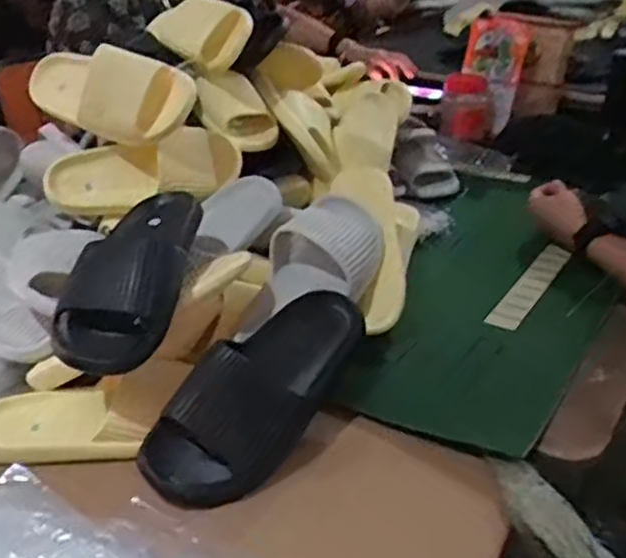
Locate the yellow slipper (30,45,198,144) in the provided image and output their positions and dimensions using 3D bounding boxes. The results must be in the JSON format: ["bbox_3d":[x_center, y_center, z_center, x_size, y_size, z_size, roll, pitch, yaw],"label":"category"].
[{"bbox_3d":[-0.272,-0.249,0.945,0.253,0.095,0.094,22,36,33],"label":"yellow slipper"}]

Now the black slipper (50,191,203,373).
[{"bbox_3d":[-0.178,-0.017,0.750,0.111,0.077,0.258,1,29,1],"label":"black slipper"}]

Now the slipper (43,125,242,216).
[{"bbox_3d":[-0.213,-0.140,0.946,0.242,0.084,0.067,-12,31,-21],"label":"slipper"}]

